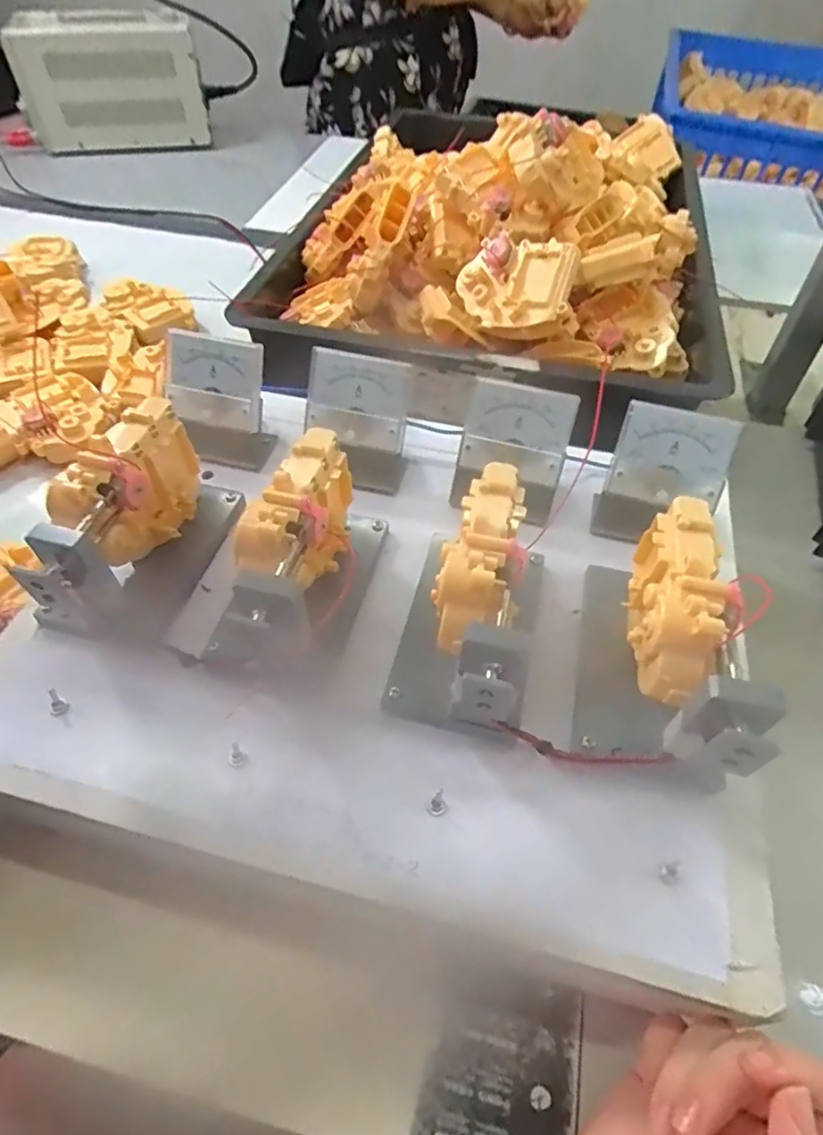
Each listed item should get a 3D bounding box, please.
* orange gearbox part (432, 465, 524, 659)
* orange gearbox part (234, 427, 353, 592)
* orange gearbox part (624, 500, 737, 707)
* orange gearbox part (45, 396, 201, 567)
[{"bbox_3d":[0.034,-0.010,0.287,0.035,0.040,0.095,10,52,5],"label":"orange gearbox part"},{"bbox_3d":[-0.058,-0.018,0.320,0.039,0.080,0.090,12,52,6],"label":"orange gearbox part"},{"bbox_3d":[0.122,0.011,0.276,0.035,0.043,0.094,16,53,9],"label":"orange gearbox part"},{"bbox_3d":[-0.149,-0.039,0.330,0.027,0.083,0.084,16,53,9],"label":"orange gearbox part"}]

